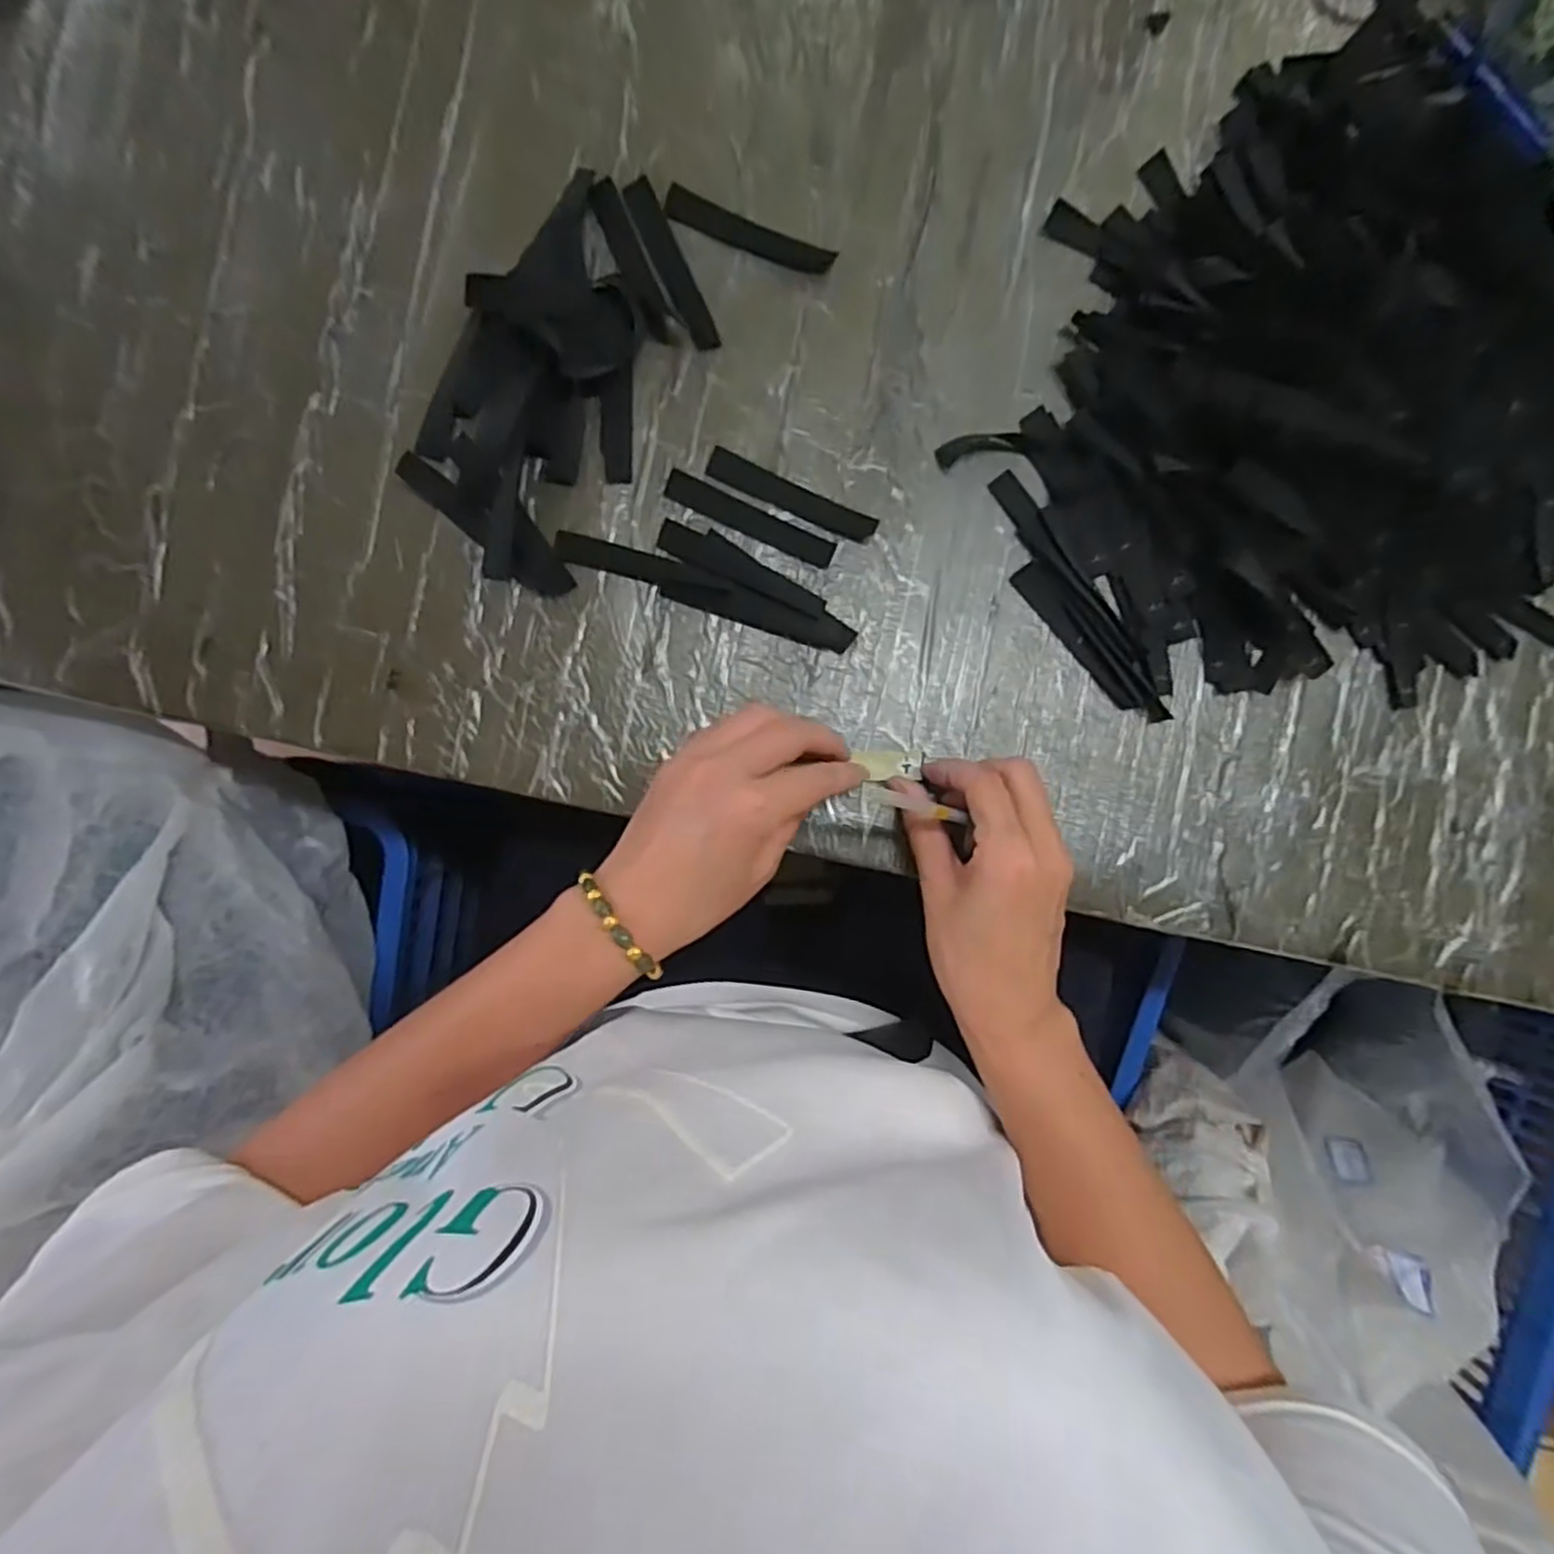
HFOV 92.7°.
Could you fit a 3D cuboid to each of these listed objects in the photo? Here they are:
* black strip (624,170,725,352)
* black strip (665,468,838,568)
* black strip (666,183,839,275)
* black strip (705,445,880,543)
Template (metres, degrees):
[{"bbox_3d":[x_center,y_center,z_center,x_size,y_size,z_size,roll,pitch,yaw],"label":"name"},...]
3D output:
[{"bbox_3d":[-0.054,-0.263,0.380,0.015,0.004,0.089,-25,91,-3],"label":"black strip"},{"bbox_3d":[-0.013,-0.133,0.381,0.090,0.004,0.014,23,92,-6],"label":"black strip"},{"bbox_3d":[-0.014,-0.280,0.383,0.088,0.005,0.016,20,88,-3],"label":"black strip"},{"bbox_3d":[0.008,-0.145,0.383,0.091,0.004,0.016,24,88,-2],"label":"black strip"}]

